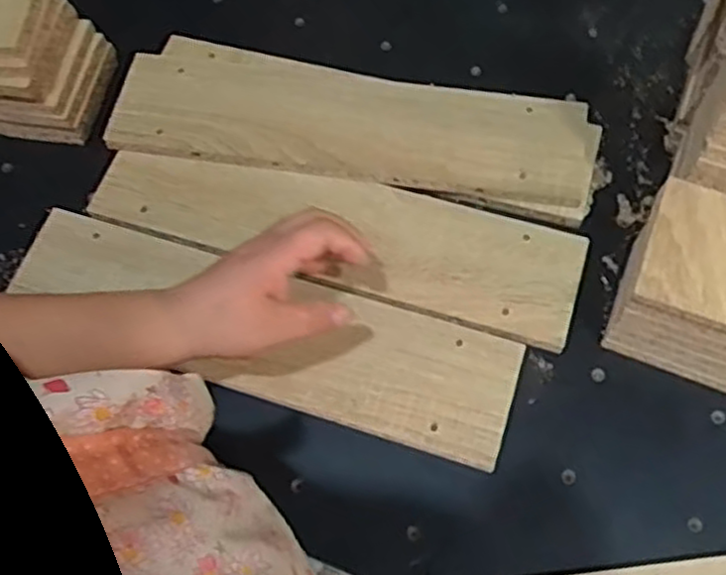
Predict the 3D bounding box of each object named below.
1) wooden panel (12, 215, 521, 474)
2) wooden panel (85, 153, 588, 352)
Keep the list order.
[{"bbox_3d":[-0.078,0.026,0.542,0.375,0.013,0.097,20,67,12],"label":"wooden panel"},{"bbox_3d":[-0.025,-0.046,0.578,0.373,0.016,0.092,17,67,10],"label":"wooden panel"}]

